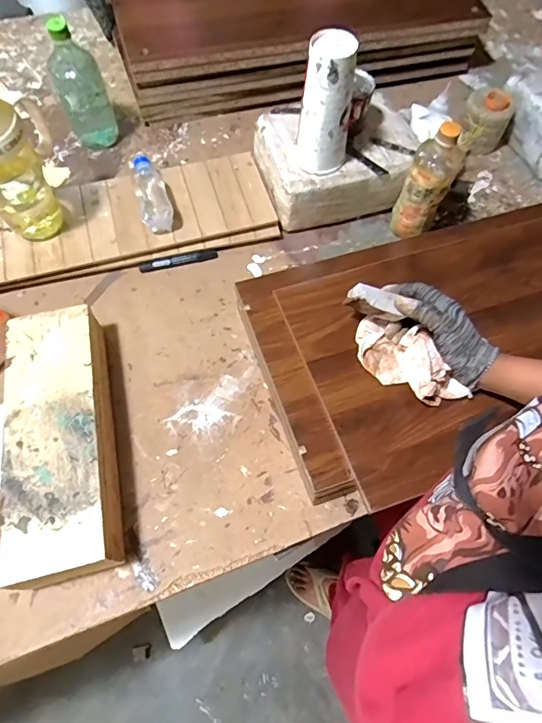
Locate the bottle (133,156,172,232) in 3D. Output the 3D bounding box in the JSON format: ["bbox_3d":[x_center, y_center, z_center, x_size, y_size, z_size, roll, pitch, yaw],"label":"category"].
[{"bbox_3d":[-0.201,-0.283,0.725,0.050,0.041,0.156,-18,67,-5],"label":"bottle"}]

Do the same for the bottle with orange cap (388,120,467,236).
[{"bbox_3d":[0.248,-0.284,0.684,0.075,0.186,0.071,21,69,12],"label":"bottle with orange cap"}]

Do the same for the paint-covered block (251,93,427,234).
[{"bbox_3d":[0.120,-0.362,0.762,0.270,0.116,0.203,-15,66,-4],"label":"paint-covered block"}]

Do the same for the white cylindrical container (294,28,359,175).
[{"bbox_3d":[0.080,-0.363,0.637,0.079,0.191,0.074,3,66,4],"label":"white cylindrical container"}]

